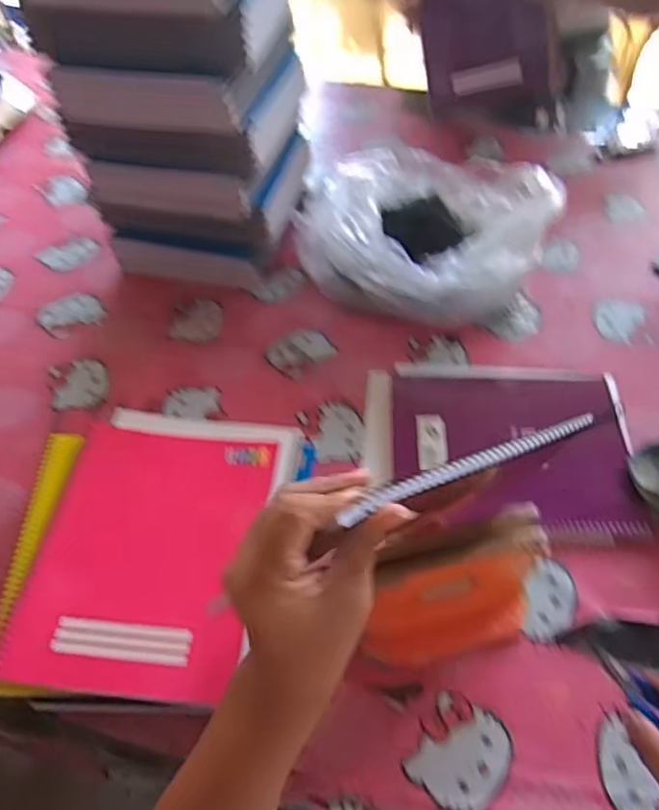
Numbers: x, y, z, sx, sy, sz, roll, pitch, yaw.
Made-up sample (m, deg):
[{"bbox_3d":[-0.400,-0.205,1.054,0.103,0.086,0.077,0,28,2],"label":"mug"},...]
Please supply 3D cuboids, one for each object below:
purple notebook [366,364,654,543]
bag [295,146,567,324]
[{"bbox_3d":[0.181,0.036,0.652,0.275,0.019,0.218,3,51,5],"label":"purple notebook"},{"bbox_3d":[0.120,-0.224,0.784,0.264,0.142,0.267,-20,53,-13],"label":"bag"}]

